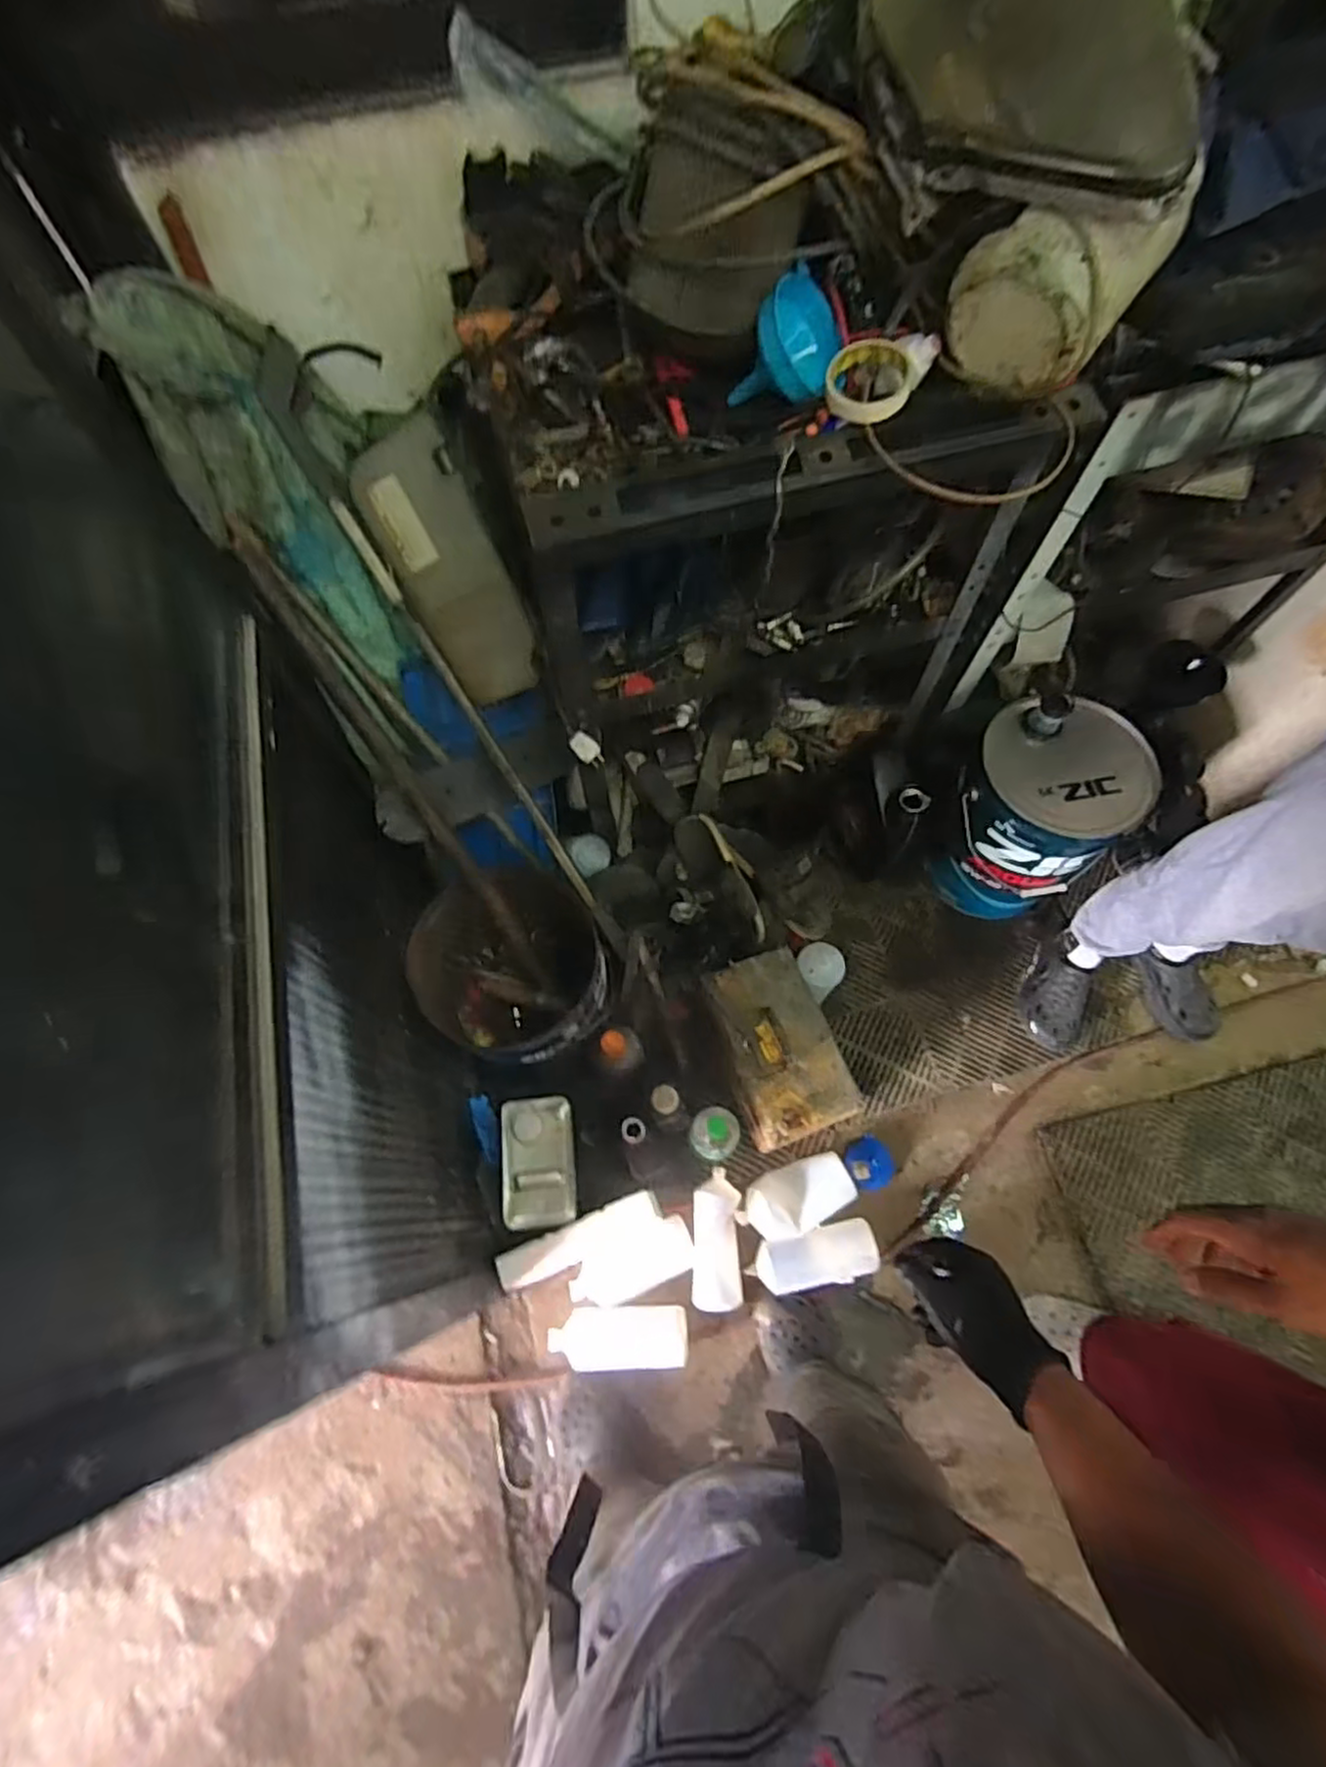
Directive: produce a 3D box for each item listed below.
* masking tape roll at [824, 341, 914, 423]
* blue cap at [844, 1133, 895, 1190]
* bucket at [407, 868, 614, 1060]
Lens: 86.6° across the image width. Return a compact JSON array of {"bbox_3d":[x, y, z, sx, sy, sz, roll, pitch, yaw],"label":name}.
[{"bbox_3d":[0.223,-0.542,0.761,0.091,0.021,0.084,14,97,12],"label":"masking tape roll"},{"bbox_3d":[0.383,0.516,1.297,0.093,0.036,0.086,0,66,0],"label":"blue cap"},{"bbox_3d":[-0.236,0.140,1.163,0.293,0.233,0.262,14,67,6],"label":"bucket"}]

